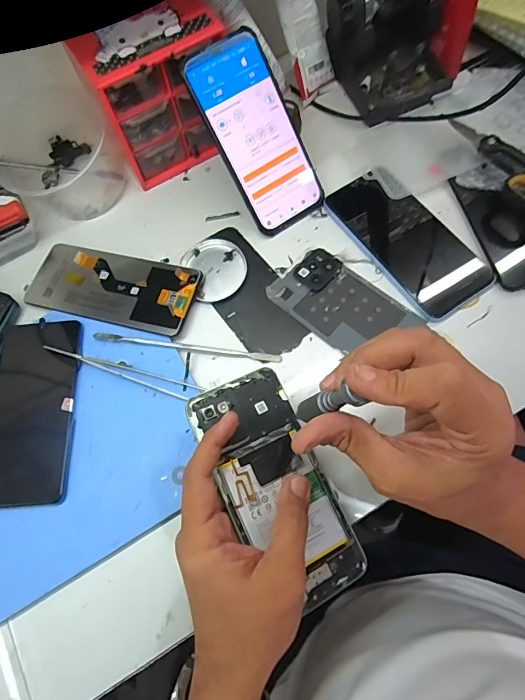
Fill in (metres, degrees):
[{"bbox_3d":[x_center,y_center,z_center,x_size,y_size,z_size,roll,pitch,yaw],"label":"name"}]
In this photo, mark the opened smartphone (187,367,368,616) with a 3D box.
[{"bbox_3d":[0.010,0.097,0.295,0.073,0.004,0.161,-23,79,-21],"label":"opened smartphone"}]

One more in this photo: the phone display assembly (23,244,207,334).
[{"bbox_3d":[-0.145,-0.061,0.394,0.164,0.007,0.073,13,69,13],"label":"phone display assembly"}]

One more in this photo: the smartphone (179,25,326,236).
[{"bbox_3d":[-0.003,-0.201,0.392,0.079,0.007,0.168,-34,112,-10],"label":"smartphone"}]

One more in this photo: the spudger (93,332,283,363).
[{"bbox_3d":[-0.067,-0.002,0.368,0.167,0.005,0.007,6,69,6],"label":"spudger"}]

